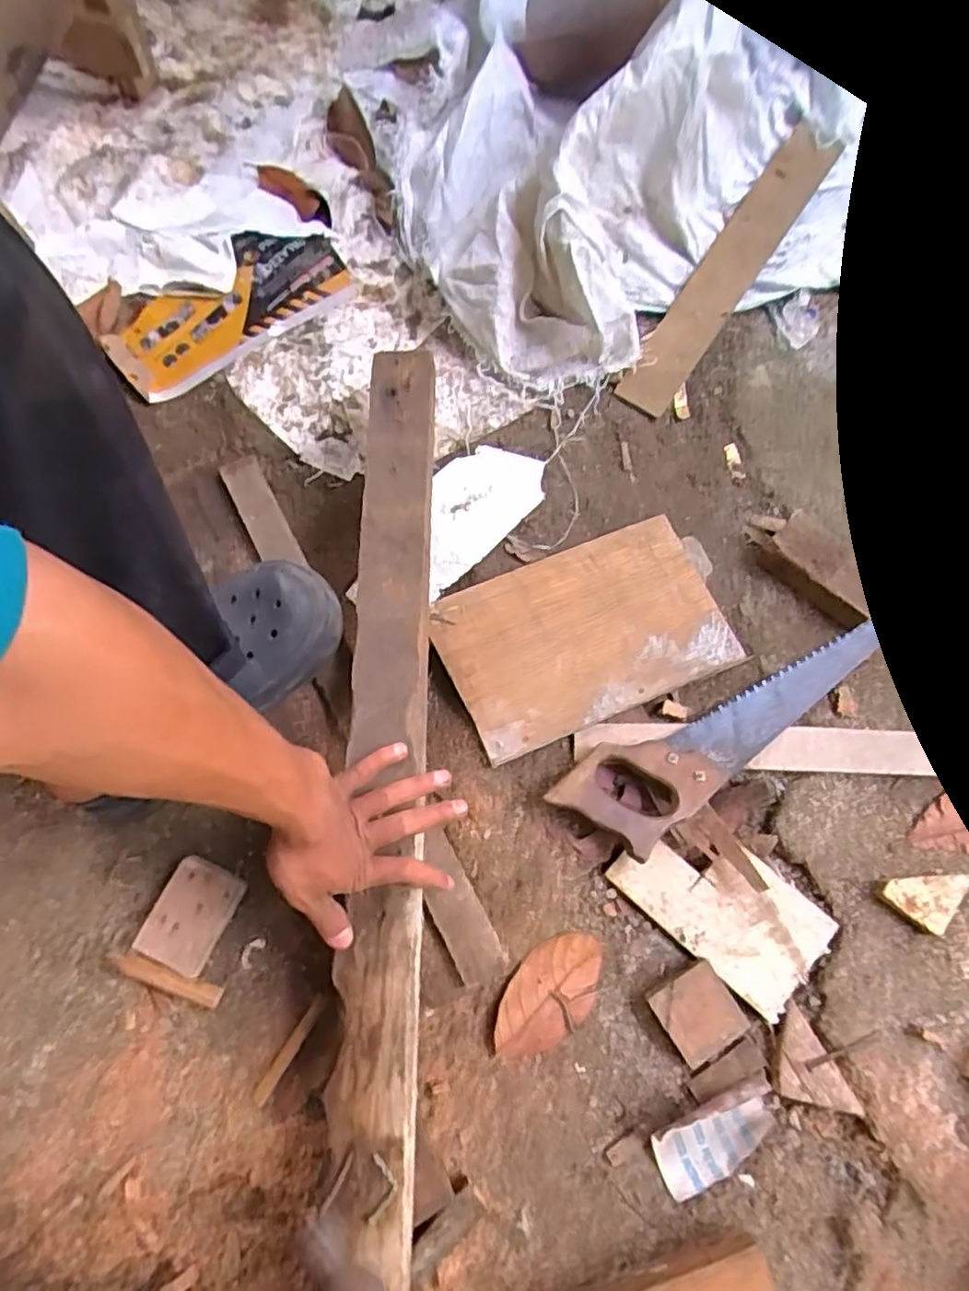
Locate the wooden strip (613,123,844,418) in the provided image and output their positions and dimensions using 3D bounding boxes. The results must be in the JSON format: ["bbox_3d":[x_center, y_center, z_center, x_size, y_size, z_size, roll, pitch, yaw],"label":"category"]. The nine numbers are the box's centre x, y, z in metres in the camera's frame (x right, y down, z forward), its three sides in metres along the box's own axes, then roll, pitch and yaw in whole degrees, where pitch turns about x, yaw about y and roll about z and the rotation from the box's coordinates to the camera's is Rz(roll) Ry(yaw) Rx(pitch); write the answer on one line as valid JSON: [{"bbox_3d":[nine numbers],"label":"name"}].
[{"bbox_3d":[0.292,-0.448,0.798,0.063,0.017,0.446,33,77,6],"label":"wooden strip"}]

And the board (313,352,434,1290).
[{"bbox_3d":[-0.079,0.112,0.533,0.065,0.024,0.824,0,71,-1],"label":"board"}]

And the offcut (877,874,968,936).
[{"bbox_3d":[0.377,0.221,0.582,0.071,0.020,0.044,-1,70,-1],"label":"offcut"}]

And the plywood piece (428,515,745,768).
[{"bbox_3d":[0.093,-0.012,0.657,0.262,0.018,0.171,-20,72,-8],"label":"plywood piece"}]

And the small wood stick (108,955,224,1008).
[{"bbox_3d":[-0.258,0.270,0.552,0.091,0.015,0.017,19,71,6],"label":"small wood stick"}]

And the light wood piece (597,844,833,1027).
[{"bbox_3d":[0.205,0.222,0.589,0.171,0.011,0.100,40,75,12],"label":"light wood piece"}]

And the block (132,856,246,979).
[{"bbox_3d":[-0.242,0.223,0.565,0.059,0.022,0.082,23,72,7],"label":"block"}]

